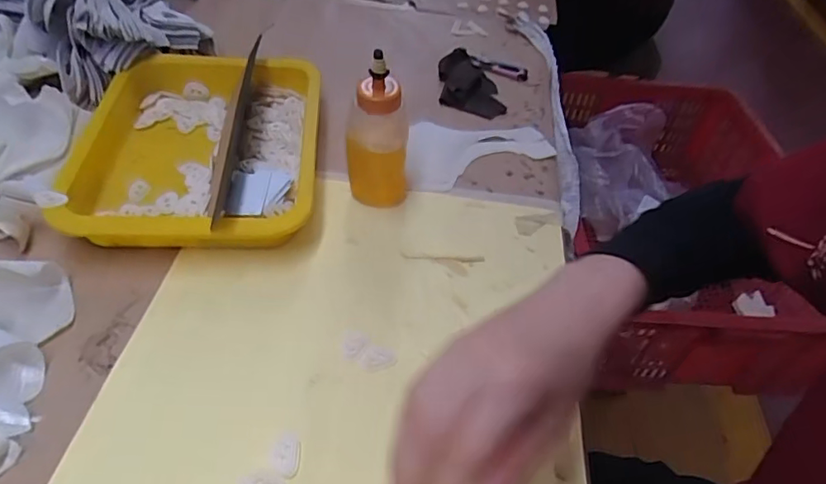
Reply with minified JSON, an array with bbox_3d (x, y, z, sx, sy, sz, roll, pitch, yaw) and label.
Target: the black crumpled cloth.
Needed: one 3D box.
[{"bbox_3d":[0.067,-0.191,0.646,0.071,0.014,0.128,5,46,-4],"label":"black crumpled cloth"}]

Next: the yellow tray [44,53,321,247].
[{"bbox_3d":[-0.189,-0.084,0.500,0.194,0.050,0.249,1,47,-7],"label":"yellow tray"}]

